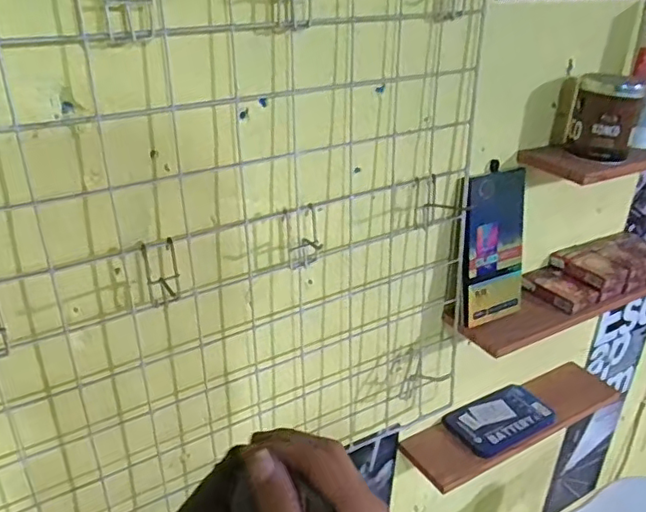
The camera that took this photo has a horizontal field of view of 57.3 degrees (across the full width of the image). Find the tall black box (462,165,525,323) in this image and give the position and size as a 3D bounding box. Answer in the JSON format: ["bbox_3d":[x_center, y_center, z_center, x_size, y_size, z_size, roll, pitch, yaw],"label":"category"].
[{"bbox_3d":[0.223,-0.013,0.763,0.102,0.197,0.022,-16,23,-25],"label":"tall black box"}]

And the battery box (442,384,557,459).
[{"bbox_3d":[0.277,0.252,0.922,0.172,0.023,0.089,-13,31,-28],"label":"battery box"}]

